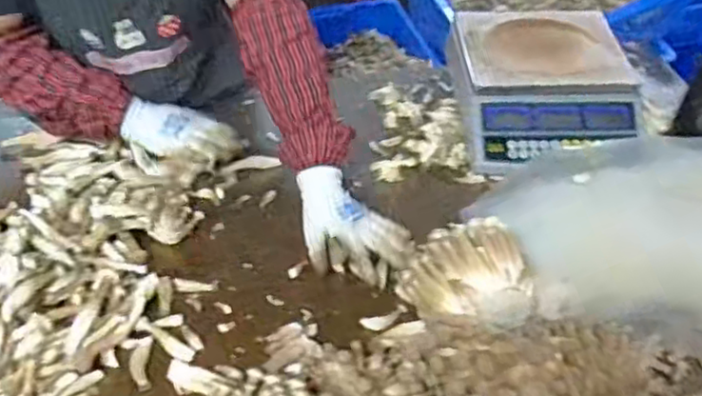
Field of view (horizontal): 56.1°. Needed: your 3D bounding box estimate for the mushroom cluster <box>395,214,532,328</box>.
[{"bbox_3d":[0.136,0.088,0.739,0.133,0.067,0.130,33,54,26],"label":"mushroom cluster"}]

